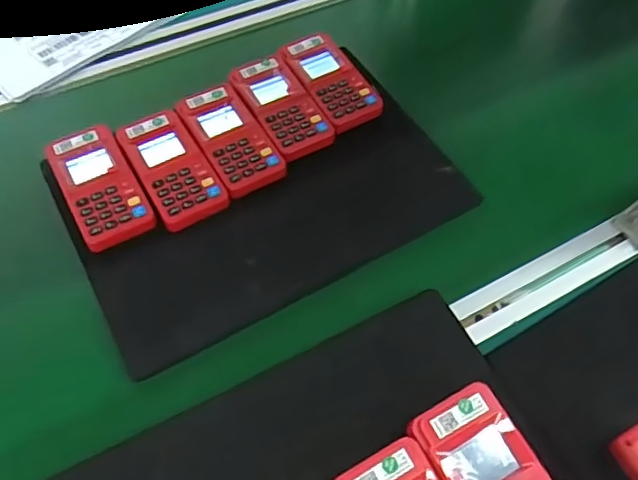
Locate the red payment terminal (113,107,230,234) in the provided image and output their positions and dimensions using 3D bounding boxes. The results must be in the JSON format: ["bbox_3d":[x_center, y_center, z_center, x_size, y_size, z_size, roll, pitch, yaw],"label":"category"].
[{"bbox_3d":[-0.136,-0.065,0.531,0.060,0.025,0.119,-29,63,-16],"label":"red payment terminal"}]

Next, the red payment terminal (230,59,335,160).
[{"bbox_3d":[-0.038,-0.133,0.573,0.061,0.021,0.119,-31,64,-17],"label":"red payment terminal"}]

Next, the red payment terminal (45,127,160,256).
[{"bbox_3d":[-0.196,-0.048,0.516,0.060,0.022,0.120,-28,63,-15],"label":"red payment terminal"}]

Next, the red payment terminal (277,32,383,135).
[{"bbox_3d":[0.011,-0.164,0.602,0.065,0.032,0.119,-30,63,-16],"label":"red payment terminal"}]

